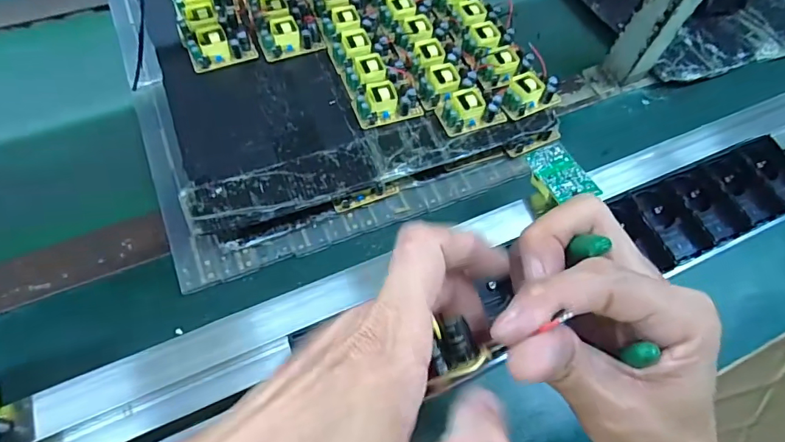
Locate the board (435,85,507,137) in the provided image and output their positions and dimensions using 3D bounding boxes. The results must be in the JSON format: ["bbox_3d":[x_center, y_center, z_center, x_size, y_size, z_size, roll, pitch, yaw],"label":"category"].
[{"bbox_3d":[0.077,-0.111,0.451,0.062,0.023,0.040,-18,64,-13],"label":"board"}]

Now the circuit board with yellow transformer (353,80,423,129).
[{"bbox_3d":[-0.005,-0.115,0.447,0.063,0.022,0.037,-16,64,-12],"label":"circuit board with yellow transformer"}]

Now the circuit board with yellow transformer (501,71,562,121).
[{"bbox_3d":[0.136,-0.129,0.464,0.061,0.021,0.037,-25,66,-16],"label":"circuit board with yellow transformer"}]

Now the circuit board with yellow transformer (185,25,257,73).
[{"bbox_3d":[-0.174,-0.177,0.468,0.062,0.023,0.036,-20,65,-14],"label":"circuit board with yellow transformer"}]

